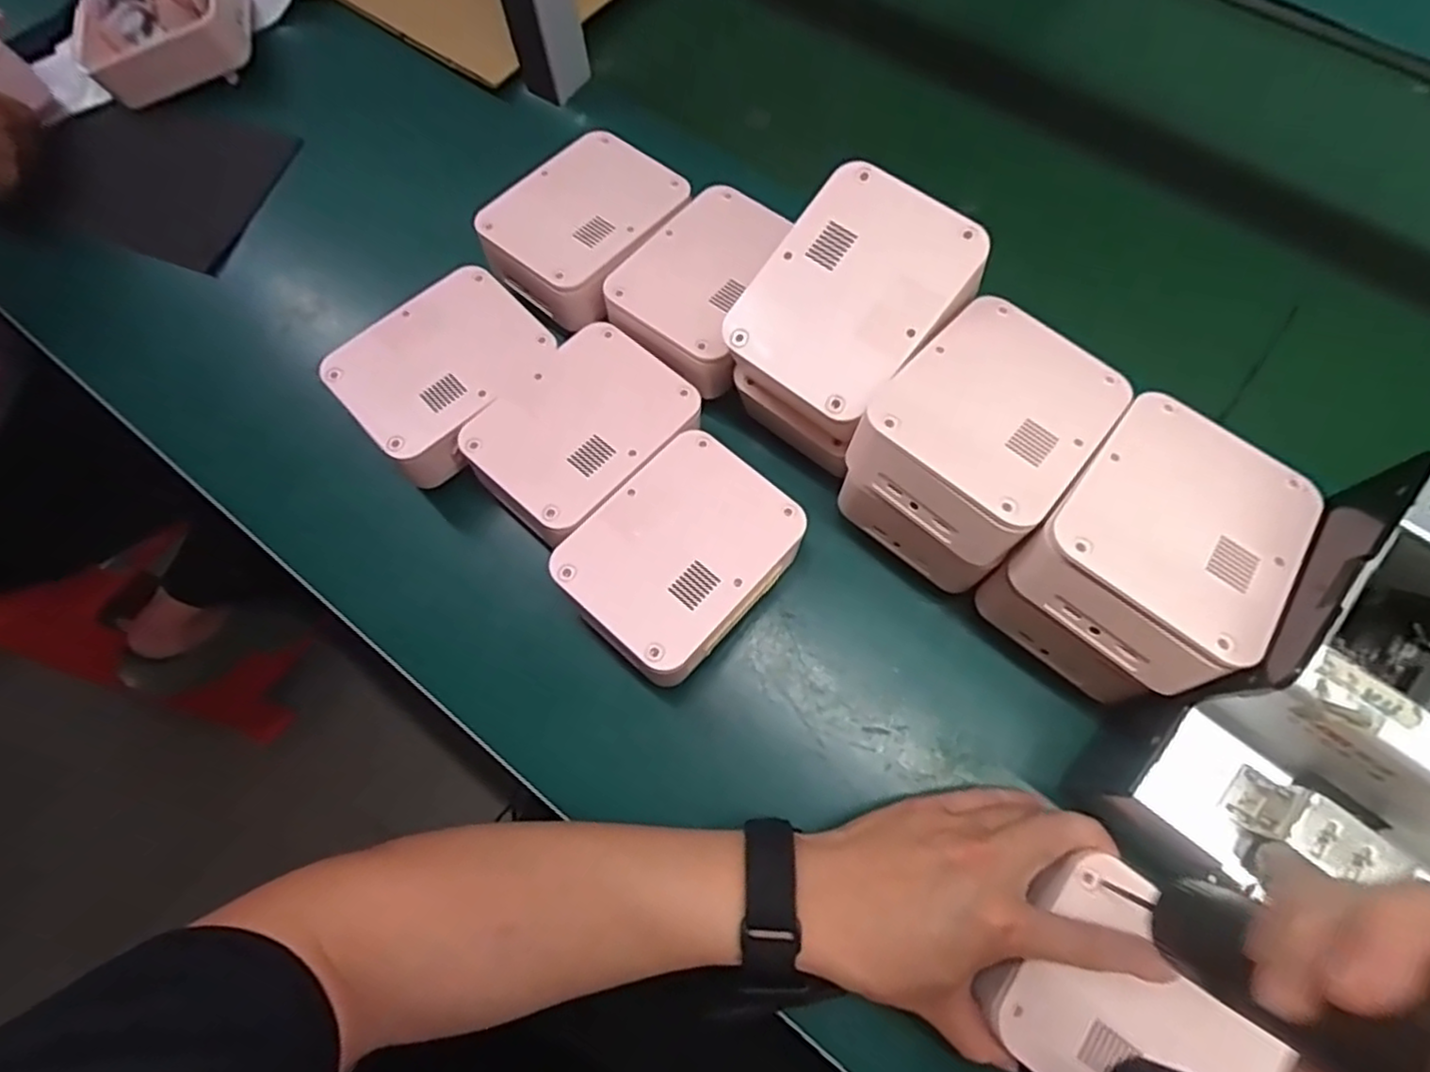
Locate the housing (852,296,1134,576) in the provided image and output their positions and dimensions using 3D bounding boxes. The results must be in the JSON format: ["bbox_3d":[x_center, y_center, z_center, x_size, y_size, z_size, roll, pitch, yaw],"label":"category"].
[{"bbox_3d":[0.143,-0.061,0.363,0.097,0.036,0.127,39,74,15],"label":"housing"}]

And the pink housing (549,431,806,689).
[{"bbox_3d":[-0.019,0.015,0.424,0.099,0.057,0.129,40,74,15],"label":"pink housing"}]

